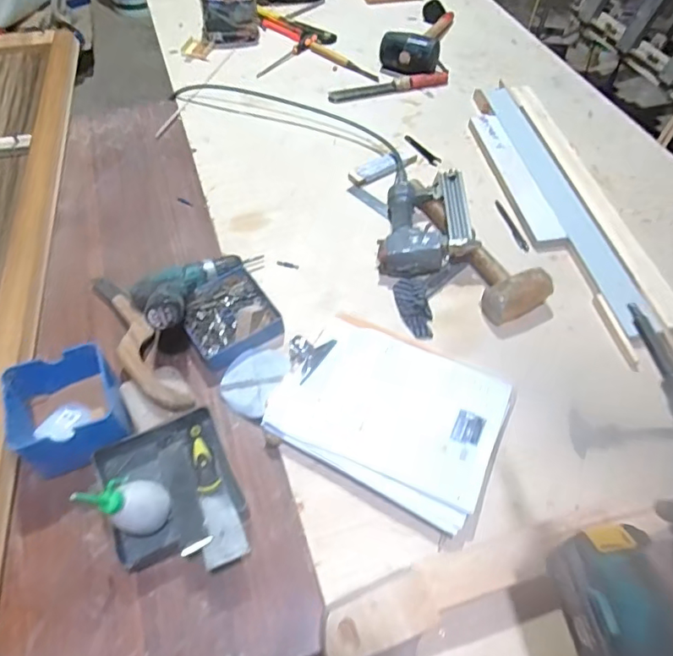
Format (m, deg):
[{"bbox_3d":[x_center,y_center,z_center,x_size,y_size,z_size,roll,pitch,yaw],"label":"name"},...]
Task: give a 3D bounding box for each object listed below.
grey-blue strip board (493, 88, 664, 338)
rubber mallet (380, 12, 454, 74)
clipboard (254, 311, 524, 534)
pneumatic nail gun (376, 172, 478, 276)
[{"bbox_3d":[0.421,-0.265,0.980,0.063,0.031,0.658,-8,56,-7],"label":"grey-blue strip board"},{"bbox_3d":[0.205,-0.739,1.274,0.135,0.072,0.300,14,56,8],"label":"rubber mallet"},{"bbox_3d":[0.074,0.110,0.731,0.305,0.031,0.234,25,58,15],"label":"clipboard"},{"bbox_3d":[0.156,-0.186,0.908,0.159,0.053,0.221,4,55,1],"label":"pneumatic nail gun"}]

